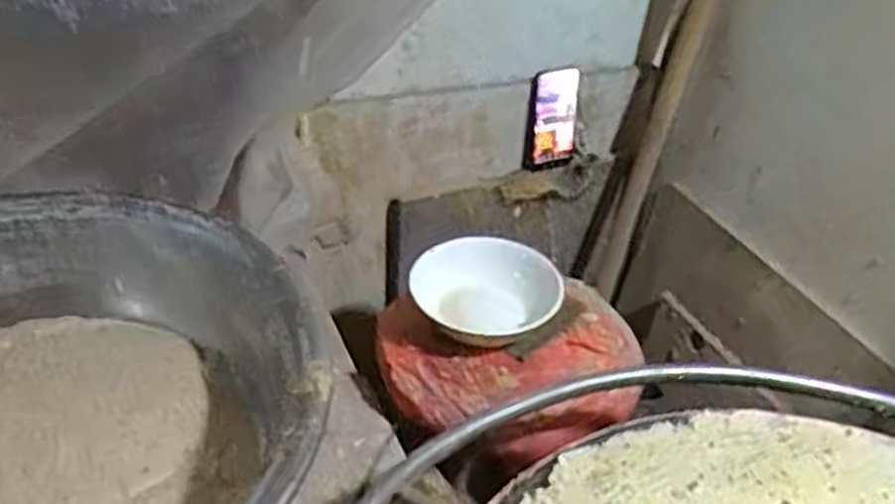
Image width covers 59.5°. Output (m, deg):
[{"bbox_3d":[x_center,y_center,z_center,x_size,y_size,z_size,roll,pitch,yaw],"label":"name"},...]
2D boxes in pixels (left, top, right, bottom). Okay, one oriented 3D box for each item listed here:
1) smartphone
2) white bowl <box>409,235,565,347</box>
[{"bbox_3d":[0.164,-0.205,1.229,0.090,0.156,0.015,-12,27,-26],"label":"smartphone"},{"bbox_3d":[0.045,0.048,0.978,0.164,0.080,0.160,5,34,-4],"label":"white bowl"}]

